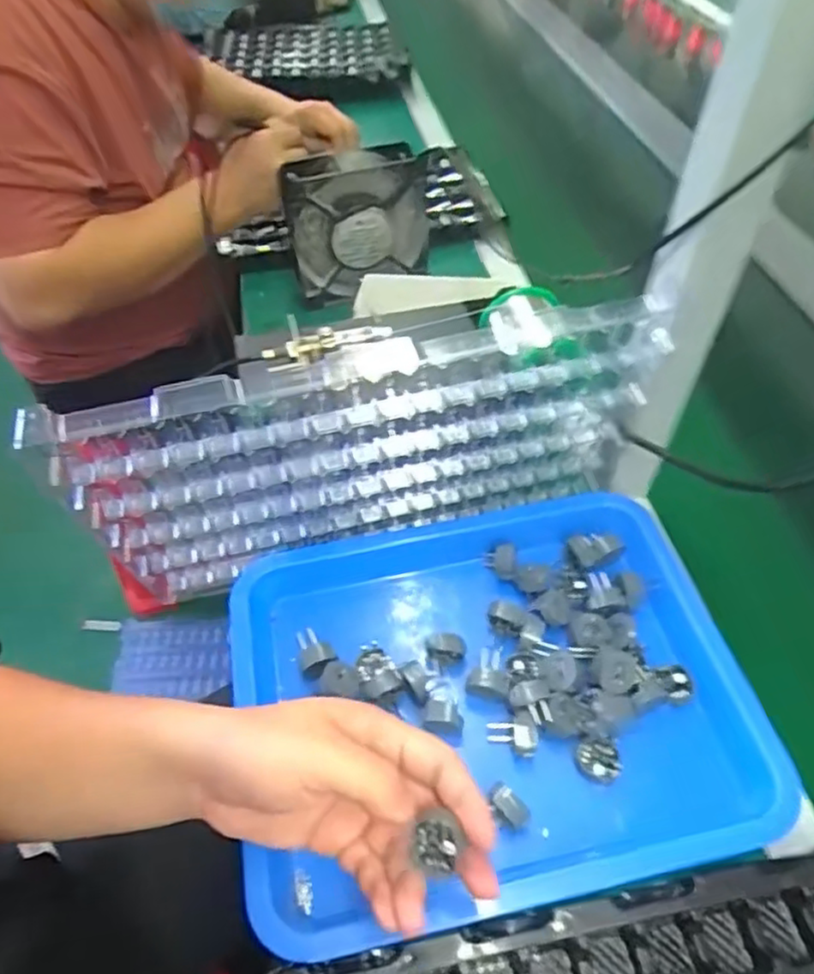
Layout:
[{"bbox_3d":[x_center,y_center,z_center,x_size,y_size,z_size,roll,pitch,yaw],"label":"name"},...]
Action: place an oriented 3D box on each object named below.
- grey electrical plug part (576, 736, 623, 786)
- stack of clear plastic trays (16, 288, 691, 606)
[{"bbox_3d":[0.124,0.178,0.432,0.027,0.020,0.024,33,57,25],"label":"grey electrical plug part"},{"bbox_3d":[-0.023,-0.013,0.447,0.361,0.214,0.046,-11,50,-8],"label":"stack of clear plastic trays"}]

